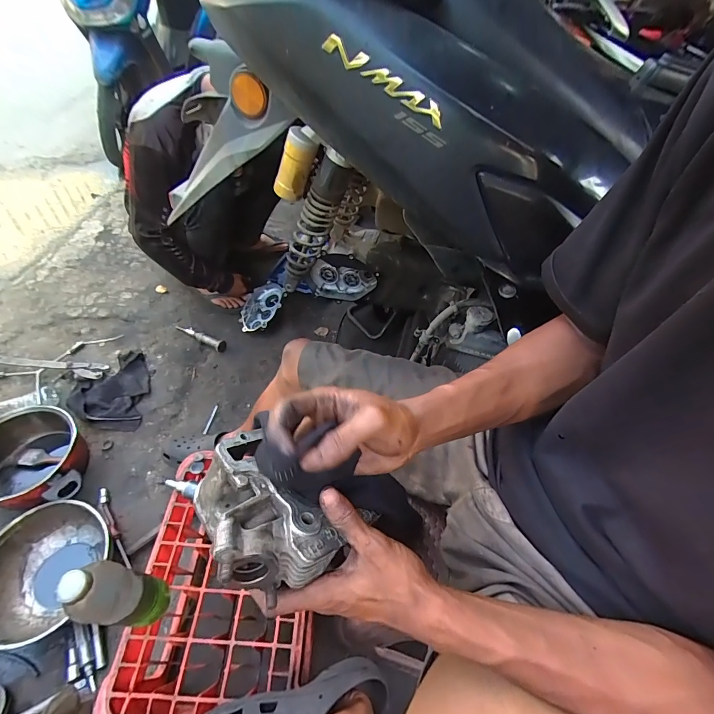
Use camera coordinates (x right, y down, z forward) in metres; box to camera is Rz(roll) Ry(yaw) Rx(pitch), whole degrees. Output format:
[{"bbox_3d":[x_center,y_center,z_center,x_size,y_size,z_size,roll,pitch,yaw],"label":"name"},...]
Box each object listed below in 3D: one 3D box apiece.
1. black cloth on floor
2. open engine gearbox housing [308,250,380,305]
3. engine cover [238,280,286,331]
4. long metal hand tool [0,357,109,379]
[{"bbox_3d":[-0.739,0.084,1.106,0.220,0.028,0.282,1,51,-2],"label":"black cloth on floor"},{"bbox_3d":[-0.035,-0.200,0.919,0.169,0.144,0.038,13,51,4],"label":"open engine gearbox housing"},{"bbox_3d":[-0.335,-0.177,1.276,0.156,0.036,0.200,36,79,27],"label":"engine cover"},{"bbox_3d":[-1.052,0.021,1.137,0.531,0.015,0.062,5,51,1],"label":"long metal hand tool"}]

